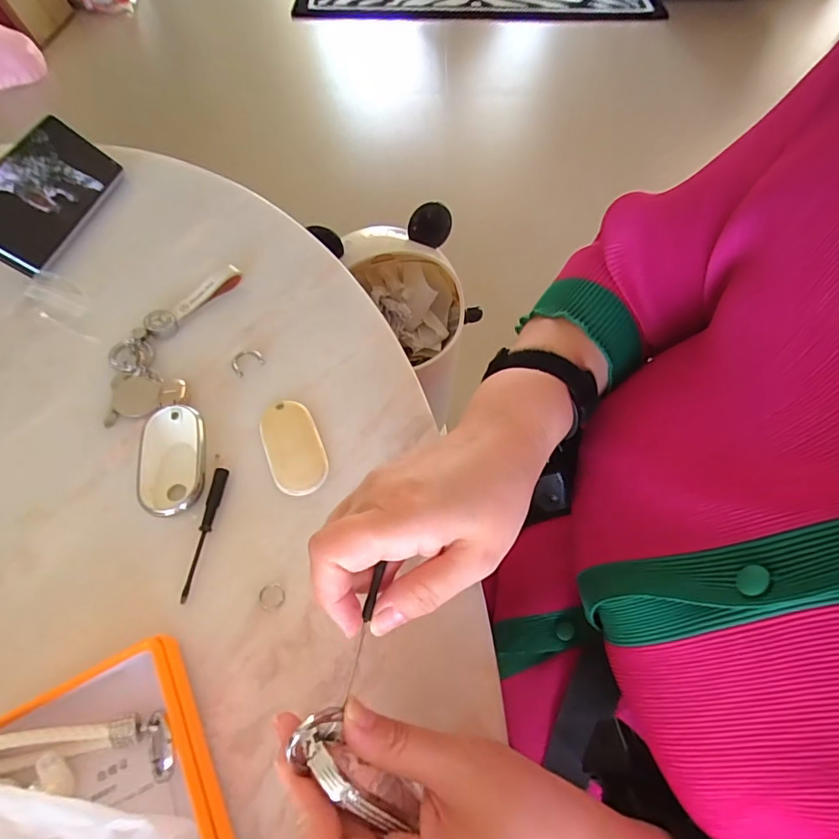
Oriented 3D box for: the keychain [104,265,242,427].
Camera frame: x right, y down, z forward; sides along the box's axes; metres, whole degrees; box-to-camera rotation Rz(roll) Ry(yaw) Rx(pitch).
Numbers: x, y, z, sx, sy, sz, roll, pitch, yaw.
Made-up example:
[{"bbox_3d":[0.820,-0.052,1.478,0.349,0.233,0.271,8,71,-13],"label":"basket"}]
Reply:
[{"bbox_3d":[-0.208,-0.068,0.394,0.074,0.014,0.157,6,59,2],"label":"keychain"}]

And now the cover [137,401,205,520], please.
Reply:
[{"bbox_3d":[-0.174,0.028,0.333,0.044,0.013,0.080,-11,60,-8],"label":"cover"}]

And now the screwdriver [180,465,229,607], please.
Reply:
[{"bbox_3d":[-0.141,0.073,0.312,0.009,0.006,0.087,4,59,0],"label":"screwdriver"}]

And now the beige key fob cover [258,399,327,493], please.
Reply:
[{"bbox_3d":[-0.093,0.019,0.347,0.039,0.004,0.077,-19,61,-13],"label":"beige key fob cover"}]

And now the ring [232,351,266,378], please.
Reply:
[{"bbox_3d":[-0.142,-0.048,0.389,0.025,0.004,0.022,-38,67,-22],"label":"ring"}]

